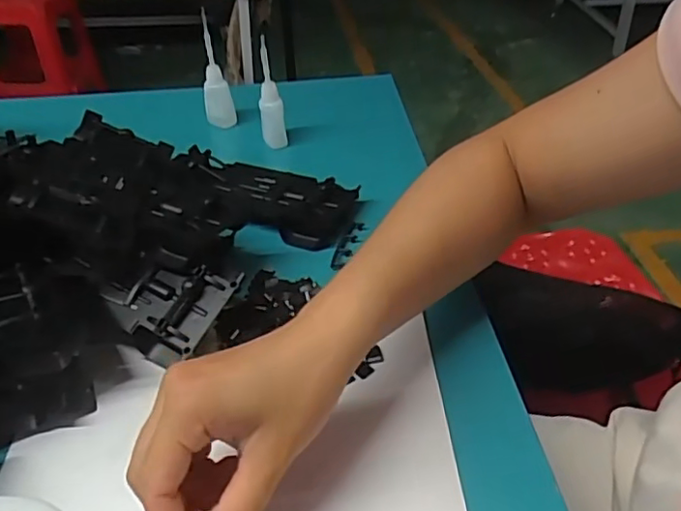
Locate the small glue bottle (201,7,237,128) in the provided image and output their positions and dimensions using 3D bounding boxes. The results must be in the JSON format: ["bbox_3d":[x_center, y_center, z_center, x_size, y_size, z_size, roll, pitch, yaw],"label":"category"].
[{"bbox_3d":[-0.130,-0.191,0.645,0.030,0.116,0.024,-4,37,-5],"label":"small glue bottle"}]

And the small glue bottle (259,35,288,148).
[{"bbox_3d":[-0.069,-0.160,0.612,0.024,0.106,0.028,-4,37,-5],"label":"small glue bottle"}]

